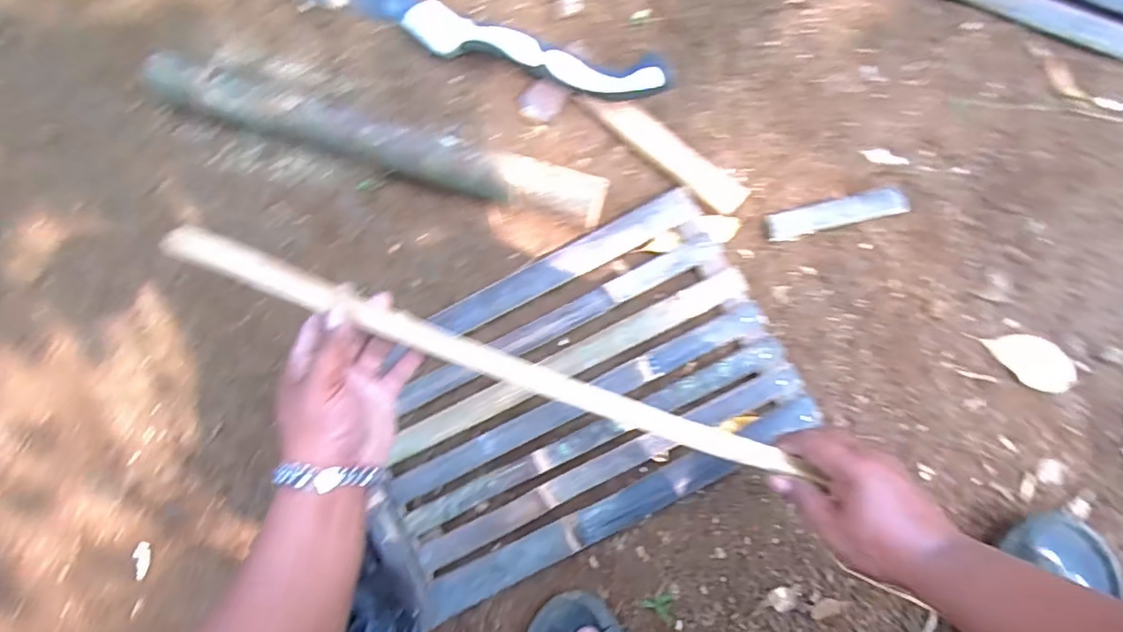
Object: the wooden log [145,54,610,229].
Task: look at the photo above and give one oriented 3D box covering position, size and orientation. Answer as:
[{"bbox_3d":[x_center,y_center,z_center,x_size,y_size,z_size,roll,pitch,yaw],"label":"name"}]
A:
[{"bbox_3d":[-0.225,-0.212,0.649,0.570,0.070,0.070,19,85,8],"label":"wooden log"}]

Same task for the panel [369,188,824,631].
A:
[{"bbox_3d":[0.005,0.086,0.600,0.448,0.040,0.294,-28,81,2],"label":"panel"}]

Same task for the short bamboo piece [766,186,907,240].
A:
[{"bbox_3d":[0.301,-0.112,0.610,0.145,0.013,0.032,-14,81,4],"label":"short bamboo piece"}]

